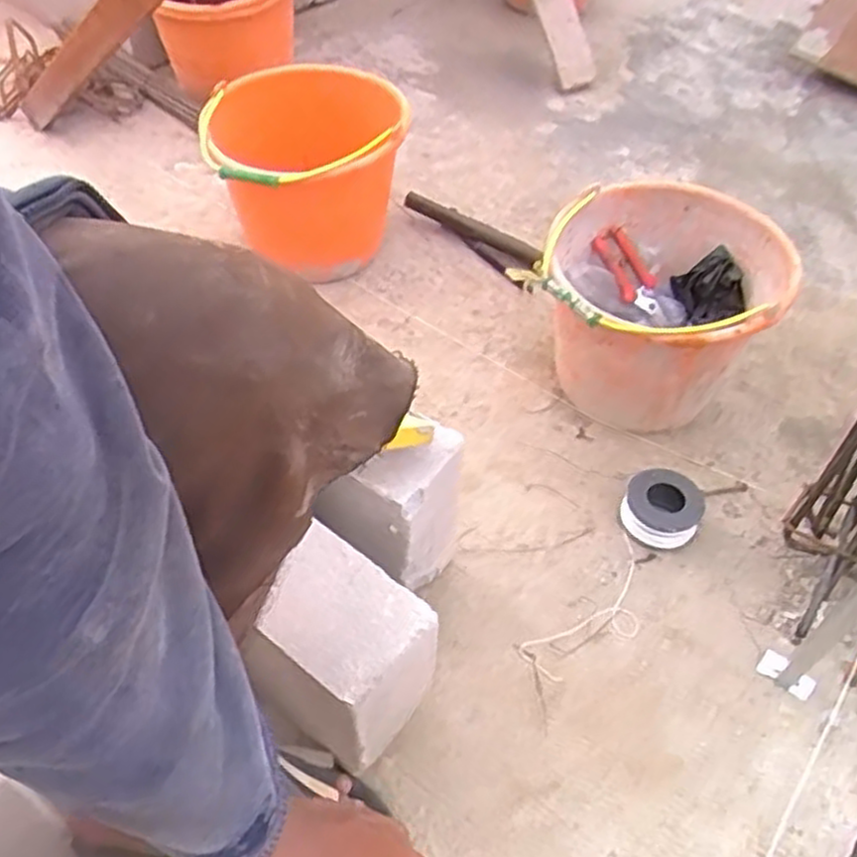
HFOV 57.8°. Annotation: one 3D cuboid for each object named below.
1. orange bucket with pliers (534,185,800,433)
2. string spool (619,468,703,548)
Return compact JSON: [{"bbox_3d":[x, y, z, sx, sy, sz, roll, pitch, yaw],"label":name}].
[{"bbox_3d":[0.277,-0.132,0.967,0.263,0.222,0.271,2,49,-2],"label":"orange bucket with pliers"},{"bbox_3d":[0.266,0.092,0.890,0.083,0.053,0.080,0,49,0],"label":"string spool"}]

